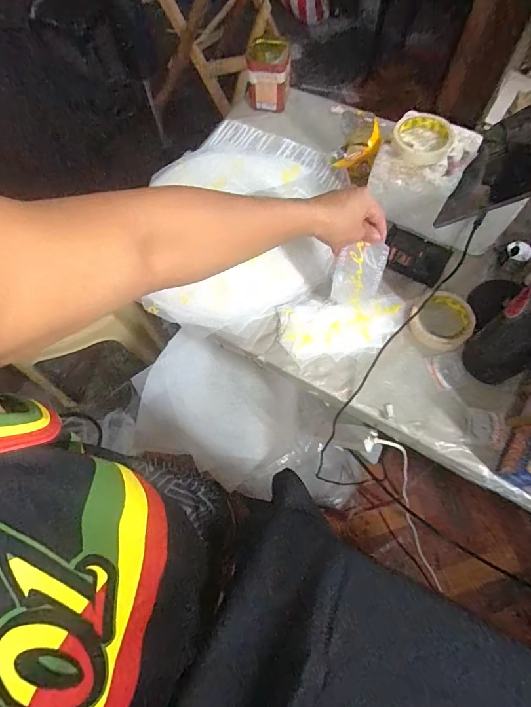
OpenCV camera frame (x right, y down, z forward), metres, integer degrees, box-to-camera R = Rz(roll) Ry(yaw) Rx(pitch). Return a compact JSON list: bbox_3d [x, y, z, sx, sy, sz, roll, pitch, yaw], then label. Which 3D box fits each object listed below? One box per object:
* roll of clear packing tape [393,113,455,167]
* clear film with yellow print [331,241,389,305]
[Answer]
[{"bbox_3d":[0.252,-0.347,0.629,0.092,0.020,0.100,-1,67,2],"label":"roll of clear packing tape"},{"bbox_3d":[0.135,-0.115,0.575,0.067,0.098,0.008,10,41,9],"label":"clear film with yellow print"}]

